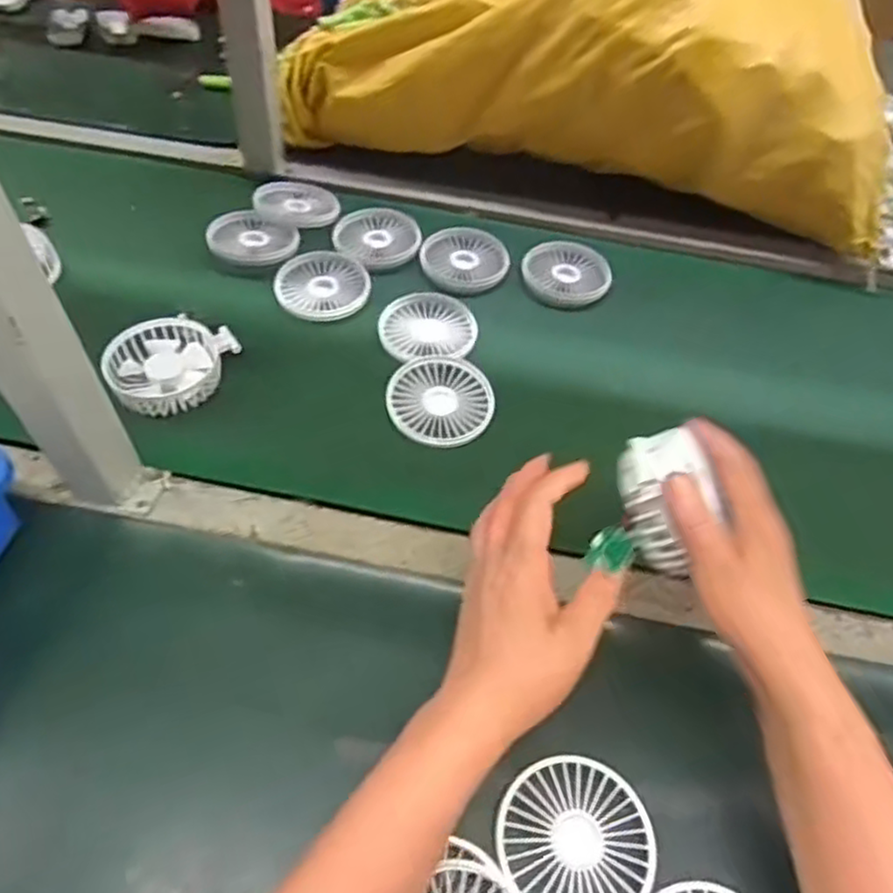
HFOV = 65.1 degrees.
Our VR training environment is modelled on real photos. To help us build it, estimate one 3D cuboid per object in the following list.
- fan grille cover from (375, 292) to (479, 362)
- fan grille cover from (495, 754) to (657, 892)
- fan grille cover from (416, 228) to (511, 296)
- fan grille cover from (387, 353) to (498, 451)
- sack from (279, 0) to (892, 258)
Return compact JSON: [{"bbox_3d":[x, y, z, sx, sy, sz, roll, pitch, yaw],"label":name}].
[{"bbox_3d":[-0.017,-0.110,0.639,0.087,0.008,0.083,-4,51,-8],"label":"fan grille cover"},{"bbox_3d":[0.073,0.219,0.392,0.086,0.006,0.084,23,53,14],"label":"fan grille cover"},{"bbox_3d":[0.018,-0.191,0.716,0.087,0.019,0.087,-16,54,-17],"label":"fan grille cover"},{"bbox_3d":[-0.006,-0.040,0.590,0.088,0.014,0.088,-25,57,-22],"label":"fan grille cover"},{"bbox_3d":[0.164,-0.449,0.770,0.624,0.211,0.329,13,51,6],"label":"sack"}]

